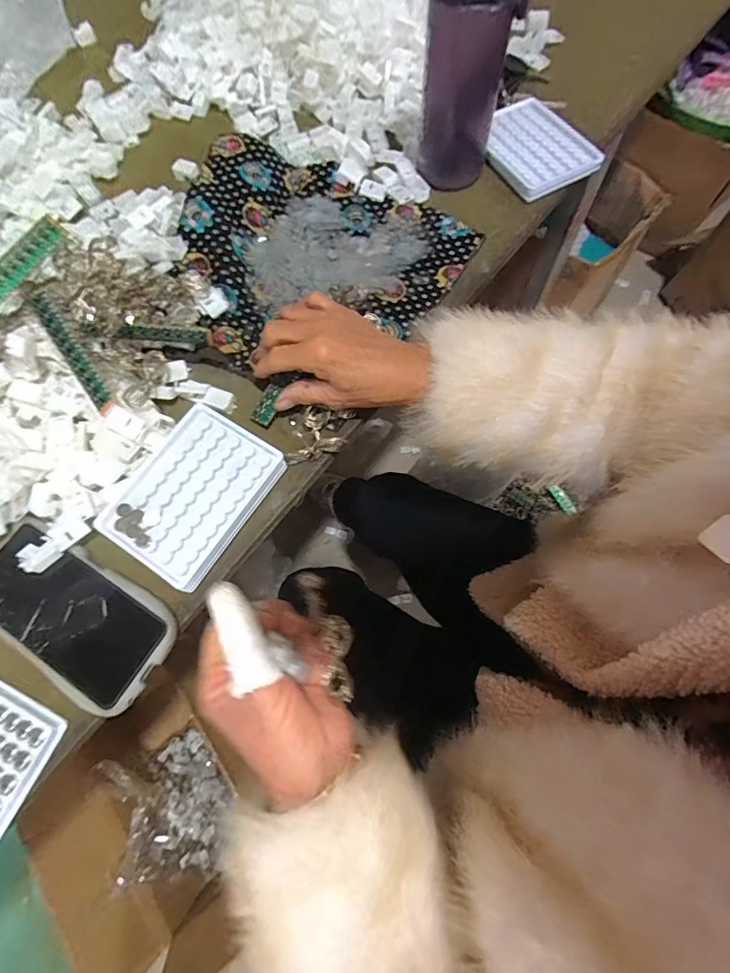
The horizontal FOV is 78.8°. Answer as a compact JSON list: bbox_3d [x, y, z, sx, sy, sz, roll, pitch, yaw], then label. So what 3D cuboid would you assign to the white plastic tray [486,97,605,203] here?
[{"bbox_3d":[0.185,-0.379,0.490,0.092,0.019,0.138,-25,72,-6],"label":"white plastic tray"}]

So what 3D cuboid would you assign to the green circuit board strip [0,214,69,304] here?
[{"bbox_3d":[-0.309,-0.188,0.387,0.014,0.021,0.126,24,74,10],"label":"green circuit board strip"}]

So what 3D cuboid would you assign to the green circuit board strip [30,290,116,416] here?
[{"bbox_3d":[-0.242,-0.112,0.367,0.017,0.013,0.109,-33,90,-9],"label":"green circuit board strip"}]

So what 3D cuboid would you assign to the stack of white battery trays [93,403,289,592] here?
[{"bbox_3d":[-0.142,0.005,0.368,0.105,0.025,0.129,31,75,12],"label":"stack of white battery trays"}]

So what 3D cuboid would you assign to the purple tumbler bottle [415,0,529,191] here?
[{"bbox_3d":[0.092,-0.401,0.406,0.090,0.193,0.082,12,72,6],"label":"purple tumbler bottle"}]

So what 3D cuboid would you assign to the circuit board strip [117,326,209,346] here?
[{"bbox_3d":[-0.181,-0.138,0.402,0.074,0.018,0.007,-1,71,-12],"label":"circuit board strip"}]

